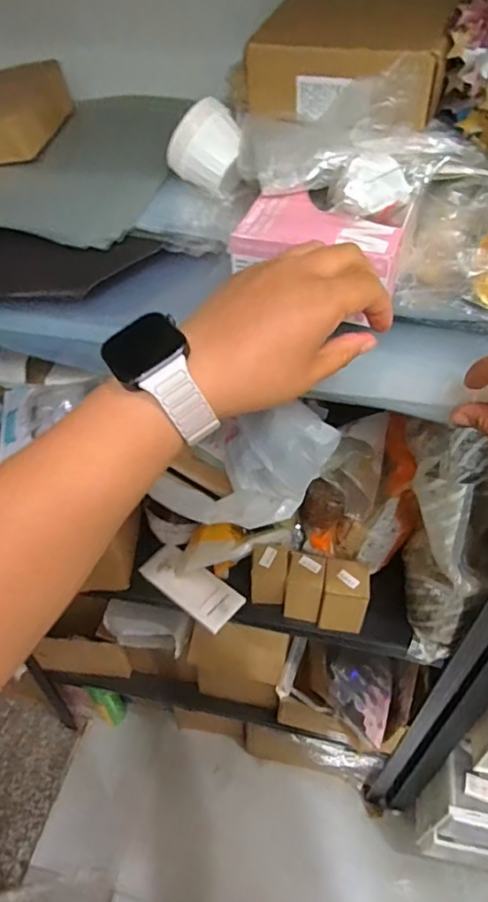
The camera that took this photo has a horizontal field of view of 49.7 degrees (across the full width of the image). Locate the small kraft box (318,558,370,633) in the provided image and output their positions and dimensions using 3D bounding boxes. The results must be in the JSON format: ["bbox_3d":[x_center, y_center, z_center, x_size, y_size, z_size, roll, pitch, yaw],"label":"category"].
[{"bbox_3d":[0.143,0.204,0.748,0.060,0.090,0.064,9,45,11],"label":"small kraft box"}]

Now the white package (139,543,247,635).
[{"bbox_3d":[-0.082,0.206,0.810,0.164,0.018,0.069,28,52,27],"label":"white package"}]

